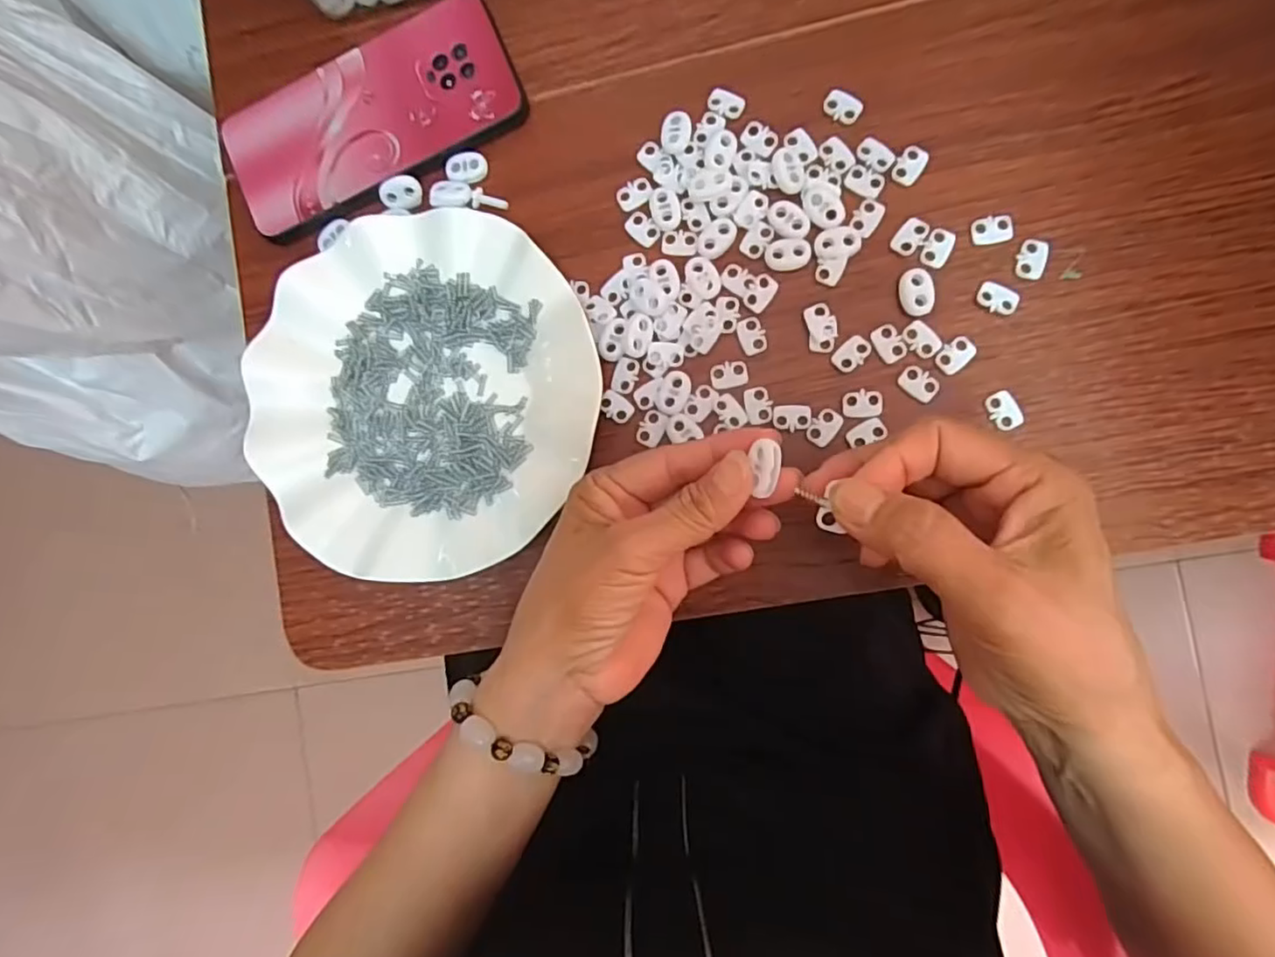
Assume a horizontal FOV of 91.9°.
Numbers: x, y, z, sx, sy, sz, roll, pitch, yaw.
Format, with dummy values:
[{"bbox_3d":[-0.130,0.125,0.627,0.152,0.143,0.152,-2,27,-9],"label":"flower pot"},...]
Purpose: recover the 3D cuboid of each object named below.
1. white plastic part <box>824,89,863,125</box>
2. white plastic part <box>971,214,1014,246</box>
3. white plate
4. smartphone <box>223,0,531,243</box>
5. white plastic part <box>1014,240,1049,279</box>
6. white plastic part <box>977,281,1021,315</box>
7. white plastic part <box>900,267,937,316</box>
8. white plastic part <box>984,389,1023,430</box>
[{"bbox_3d":[0.105,-0.189,0.313,0.019,0.004,0.013,34,91,6],"label":"white plastic part"},{"bbox_3d":[0.174,-0.122,0.301,0.019,0.004,0.013,-5,87,5],"label":"white plastic part"},{"bbox_3d":[-0.111,-0.042,0.321,0.179,0.020,0.181,0,87,6],"label":"white plate"},{"bbox_3d":[-0.146,-0.196,0.340,0.164,0.010,0.079,-25,85,4],"label":"smartphone"},{"bbox_3d":[0.191,-0.106,0.299,0.013,0.004,0.019,10,88,6],"label":"white plastic part"},{"bbox_3d":[0.175,-0.088,0.300,0.019,0.004,0.013,21,89,6],"label":"white plastic part"},{"bbox_3d":[0.138,-0.092,0.304,0.016,0.005,0.023,-5,87,5],"label":"white plastic part"},{"bbox_3d":[0.178,-0.033,0.300,0.013,0.004,0.019,-26,85,4],"label":"white plastic part"}]

